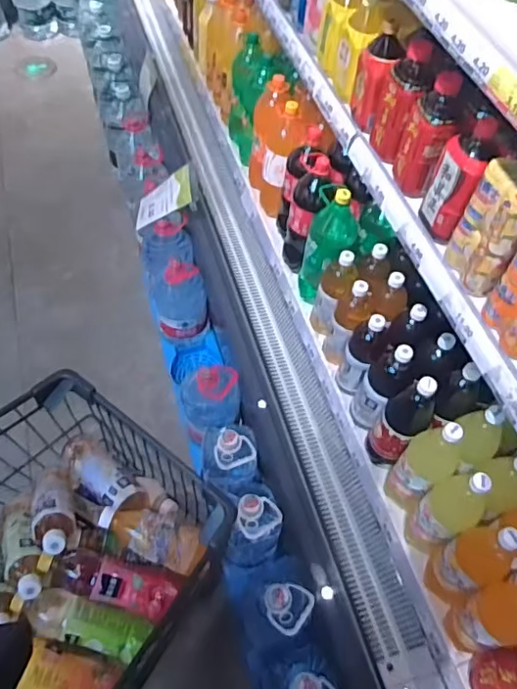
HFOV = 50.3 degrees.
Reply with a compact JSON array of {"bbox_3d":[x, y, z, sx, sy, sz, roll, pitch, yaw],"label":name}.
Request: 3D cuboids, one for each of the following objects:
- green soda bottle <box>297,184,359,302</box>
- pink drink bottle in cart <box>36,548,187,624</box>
[{"bbox_3d":[0.156,-0.232,1.272,0.115,0.297,0.123,31,60,16],"label":"green soda bottle"},{"bbox_3d":[-0.211,0.346,0.793,0.191,0.055,0.072,16,56,-8],"label":"pink drink bottle in cart"}]

